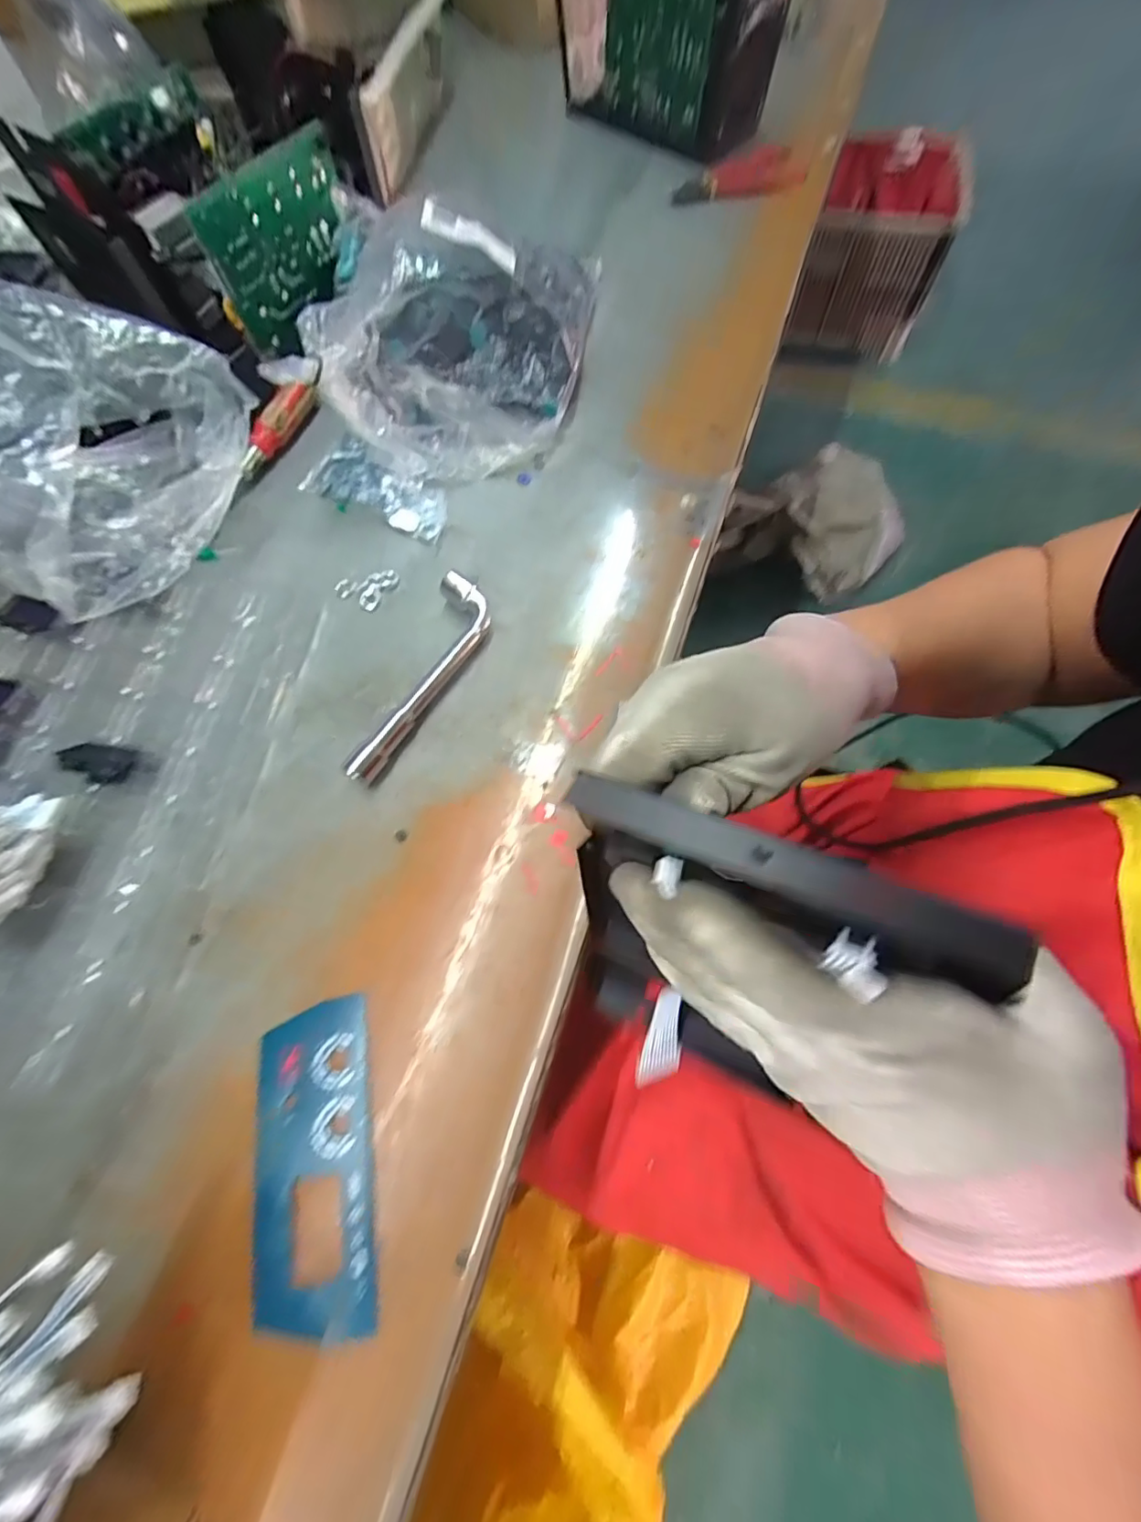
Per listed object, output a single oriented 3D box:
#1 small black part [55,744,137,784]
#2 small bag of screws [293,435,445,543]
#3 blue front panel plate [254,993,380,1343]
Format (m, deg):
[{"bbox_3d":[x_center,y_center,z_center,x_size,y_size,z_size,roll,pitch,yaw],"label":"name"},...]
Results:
[{"bbox_3d":[-0.300,-0.001,0.350,0.041,0.016,0.026,14,68,6],"label":"small black part"},{"bbox_3d":[-0.153,-0.221,0.442,0.130,0.015,0.048,26,70,11],"label":"small bag of screws"},{"bbox_3d":[-0.128,0.200,0.277,0.058,0.010,0.142,-12,68,-4],"label":"blue front panel plate"}]

